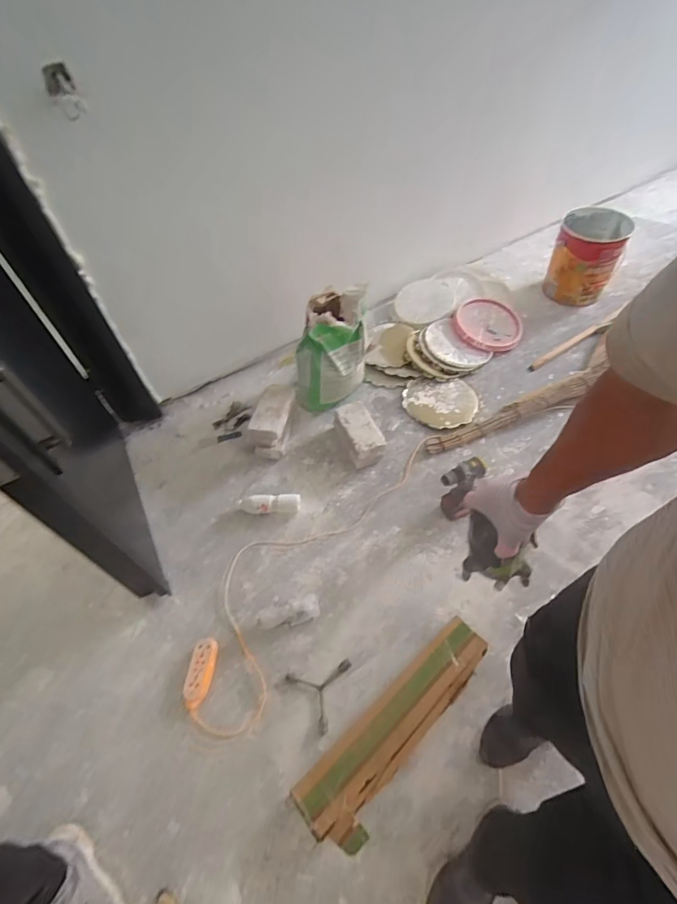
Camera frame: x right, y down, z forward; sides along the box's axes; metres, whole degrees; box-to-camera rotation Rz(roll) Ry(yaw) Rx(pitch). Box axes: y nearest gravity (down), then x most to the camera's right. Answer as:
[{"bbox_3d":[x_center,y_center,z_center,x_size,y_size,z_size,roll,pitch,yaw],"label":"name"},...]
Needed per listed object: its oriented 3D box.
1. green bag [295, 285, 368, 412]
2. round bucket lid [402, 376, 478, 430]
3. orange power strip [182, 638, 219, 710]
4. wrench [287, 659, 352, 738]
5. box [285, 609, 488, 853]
[{"bbox_3d":[-0.036,-0.381,1.731,0.302,0.419,0.207,-10,53,-3],"label":"green bag"},{"bbox_3d":[0.416,-0.210,1.807,0.290,0.023,0.255,3,53,6],"label":"round bucket lid"},{"bbox_3d":[-0.389,0.619,1.255,0.071,0.029,0.177,4,53,7],"label":"orange power strip"},{"bbox_3d":[-0.032,0.645,1.229,0.167,0.014,0.176,-33,57,-19],"label":"wrench"},{"bbox_3d":[0.165,0.692,1.118,0.595,0.105,0.173,-37,59,-22],"label":"box"}]

